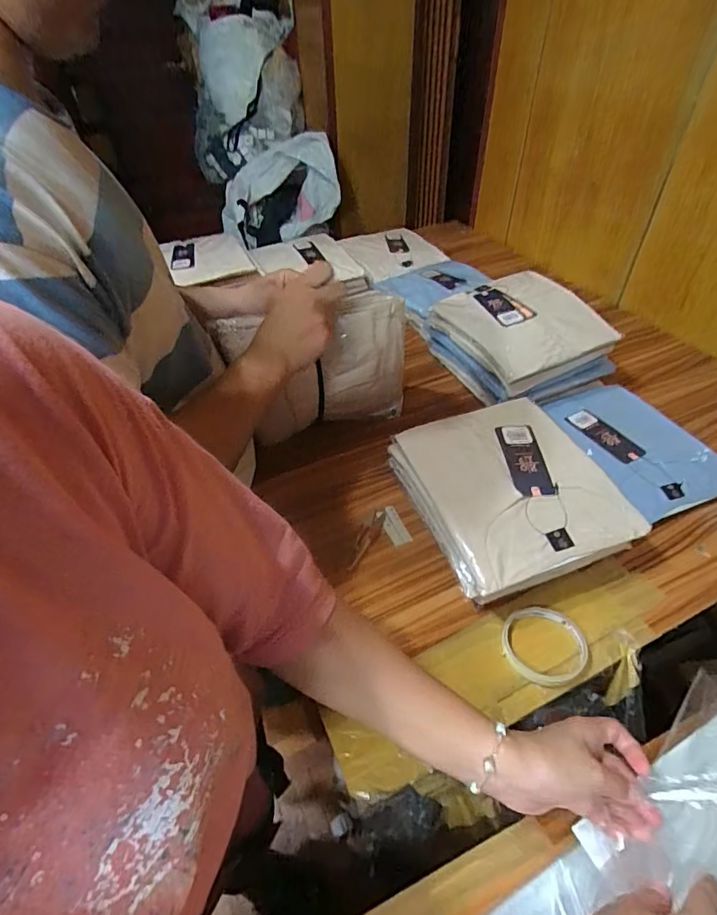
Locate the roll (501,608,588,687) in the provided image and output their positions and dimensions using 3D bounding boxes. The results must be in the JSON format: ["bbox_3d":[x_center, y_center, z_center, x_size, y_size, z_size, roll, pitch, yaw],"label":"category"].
[{"bbox_3d":[0.201,0.204,0.506,0.085,0.009,0.086,-2,44,2],"label":"roll"}]

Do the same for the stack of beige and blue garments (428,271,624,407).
[{"bbox_3d":[0.274,-0.211,0.819,0.204,0.120,0.250,-19,45,-15],"label":"stack of beige and blue garments"}]

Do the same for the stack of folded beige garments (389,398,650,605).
[{"bbox_3d":[0.186,0.047,0.605,0.209,0.096,0.255,-15,46,-13],"label":"stack of folded beige garments"}]

